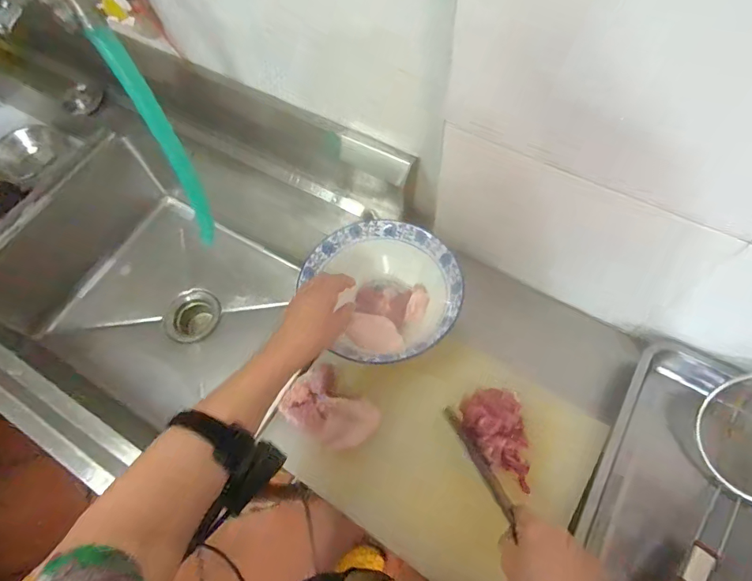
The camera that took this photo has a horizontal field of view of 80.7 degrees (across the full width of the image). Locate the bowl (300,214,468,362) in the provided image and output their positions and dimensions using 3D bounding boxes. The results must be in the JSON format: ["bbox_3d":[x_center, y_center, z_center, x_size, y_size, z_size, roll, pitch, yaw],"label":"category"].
[{"bbox_3d":[0.012,0.000,0.620,0.194,0.067,0.213,-1,64,3],"label":"bowl"}]

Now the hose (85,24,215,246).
[{"bbox_3d":[-0.260,-0.171,0.556,0.027,0.282,0.077,-12,64,-2],"label":"hose"}]

